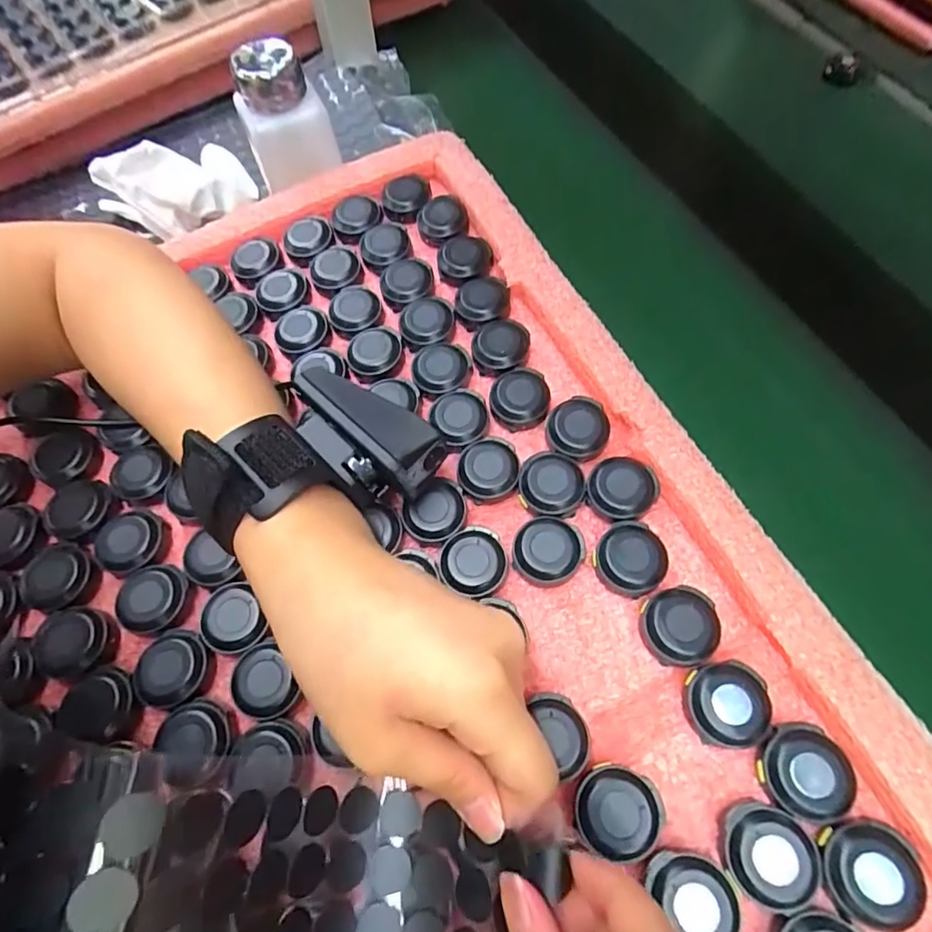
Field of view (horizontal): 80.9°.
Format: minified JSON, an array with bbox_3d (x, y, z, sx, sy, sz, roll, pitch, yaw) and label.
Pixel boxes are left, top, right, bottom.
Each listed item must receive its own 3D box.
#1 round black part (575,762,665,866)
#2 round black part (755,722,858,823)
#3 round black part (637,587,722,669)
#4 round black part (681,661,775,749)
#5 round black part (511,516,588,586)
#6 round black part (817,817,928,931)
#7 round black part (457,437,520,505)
[{"bbox_3d":[0.054,0.124,0.196,0.029,0.011,0.028,-1,64,2],"label":"round black part"},{"bbox_3d":[0.121,0.109,0.195,0.028,0.014,0.028,-1,64,2],"label":"round black part"},{"bbox_3d":[0.086,0.063,0.219,0.028,0.011,0.030,-1,64,2],"label":"round black part"},{"bbox_3d":[0.099,0.090,0.207,0.029,0.014,0.028,-1,64,2],"label":"round black part"},{"bbox_3d":[0.035,0.037,0.237,0.028,0.015,0.027,34,70,18],"label":"round black part"},{"bbox_3d":[0.134,0.134,0.181,0.028,0.010,0.029,-1,64,2],"label":"round black part"},{"bbox_3d":[0.010,0.001,0.255,0.028,0.010,0.029,-1,64,2],"label":"round black part"}]

